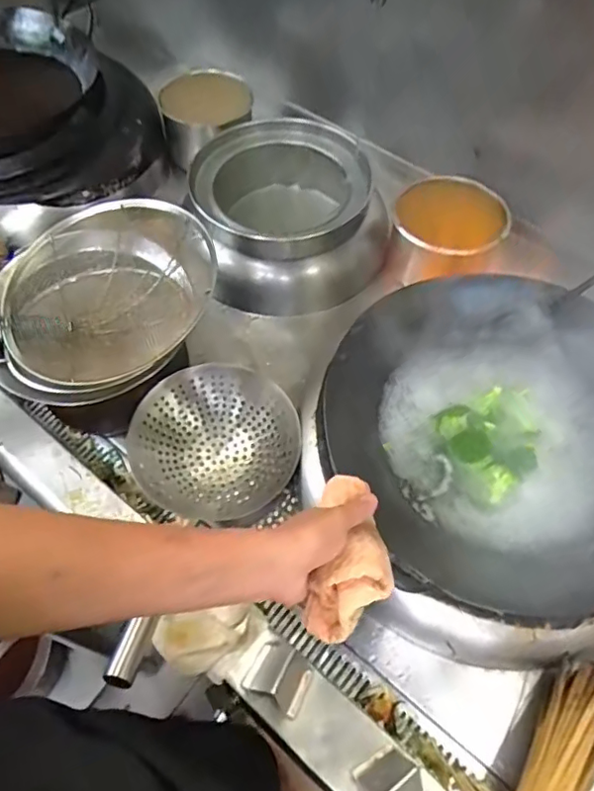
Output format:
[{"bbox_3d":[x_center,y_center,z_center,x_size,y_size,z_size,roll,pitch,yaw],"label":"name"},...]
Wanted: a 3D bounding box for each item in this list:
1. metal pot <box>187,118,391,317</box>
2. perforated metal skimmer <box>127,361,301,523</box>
[{"bbox_3d":[-0.026,-0.308,0.972,0.279,0.199,0.266,1,58,-2],"label":"metal pot"},{"bbox_3d":[-0.114,0.063,0.792,0.224,0.070,0.204,-6,58,-6],"label":"perforated metal skimmer"}]

